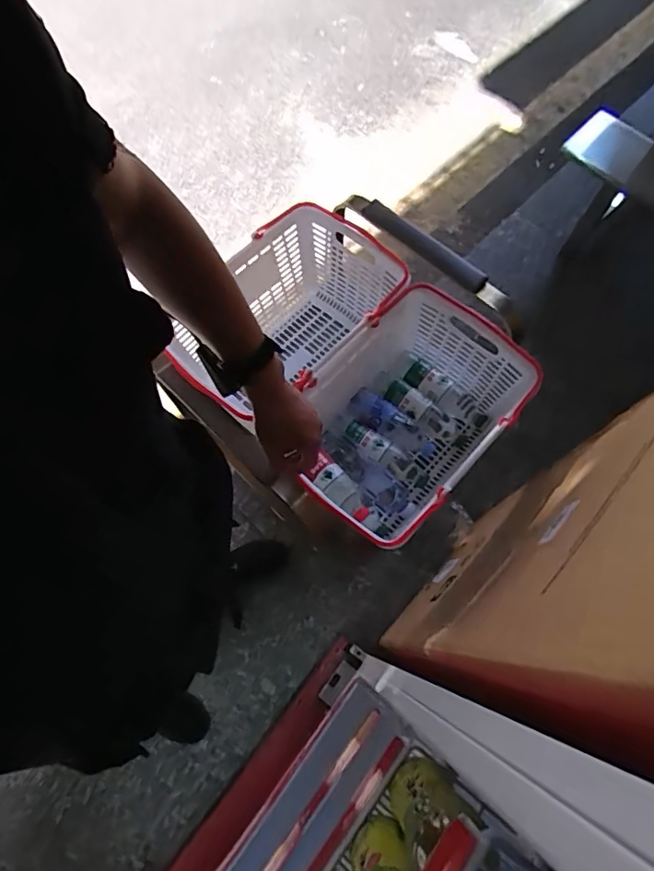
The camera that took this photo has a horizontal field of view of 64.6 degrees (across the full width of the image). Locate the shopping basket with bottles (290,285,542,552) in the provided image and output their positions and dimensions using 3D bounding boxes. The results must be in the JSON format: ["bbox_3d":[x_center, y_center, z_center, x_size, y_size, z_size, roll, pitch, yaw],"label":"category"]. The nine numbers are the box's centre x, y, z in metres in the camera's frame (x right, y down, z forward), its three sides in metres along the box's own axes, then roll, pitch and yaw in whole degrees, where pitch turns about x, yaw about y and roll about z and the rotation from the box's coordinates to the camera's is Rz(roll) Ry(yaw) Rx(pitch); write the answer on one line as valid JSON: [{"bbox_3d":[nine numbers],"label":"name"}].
[{"bbox_3d":[0.128,-0.022,0.965,0.305,0.211,0.435,42,74,14],"label":"shopping basket with bottles"}]

